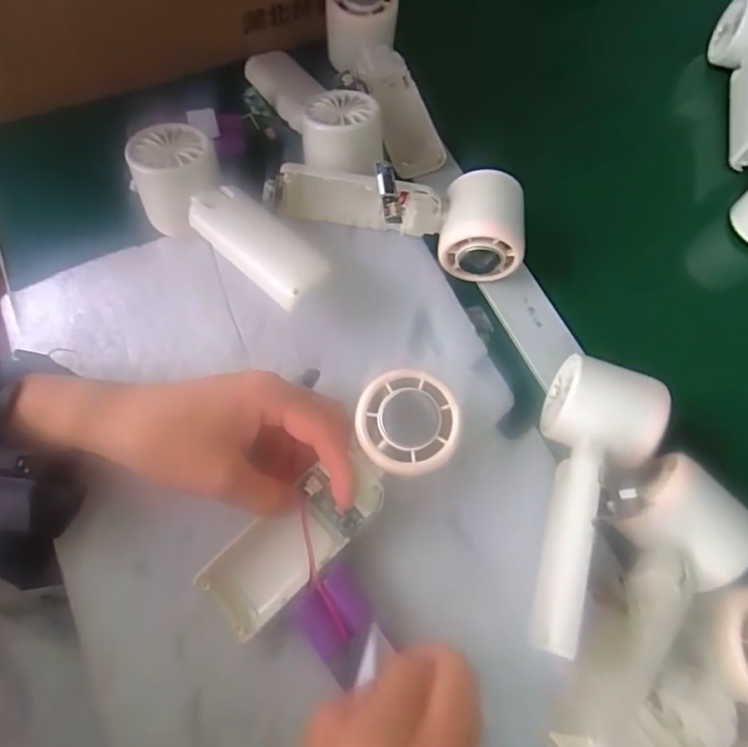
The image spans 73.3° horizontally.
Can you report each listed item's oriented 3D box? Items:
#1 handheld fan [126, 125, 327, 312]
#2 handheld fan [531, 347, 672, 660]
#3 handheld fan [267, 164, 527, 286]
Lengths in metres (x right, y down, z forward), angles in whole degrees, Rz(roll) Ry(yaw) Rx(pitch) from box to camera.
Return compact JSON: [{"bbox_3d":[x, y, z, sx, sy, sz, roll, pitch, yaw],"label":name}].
[{"bbox_3d":[-0.098,-0.093,0.326,0.060,0.053,0.161,-38,73,-16],"label":"handheld fan"},{"bbox_3d":[0.120,0.071,0.280,0.055,0.044,0.157,16,67,5],"label":"handheld fan"},{"bbox_3d":[0.013,-0.109,0.338,0.172,0.056,0.050,6,67,1],"label":"handheld fan"}]

